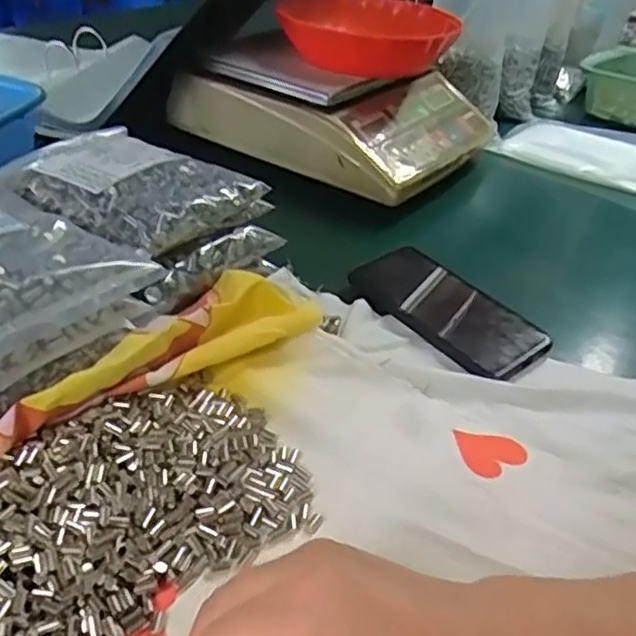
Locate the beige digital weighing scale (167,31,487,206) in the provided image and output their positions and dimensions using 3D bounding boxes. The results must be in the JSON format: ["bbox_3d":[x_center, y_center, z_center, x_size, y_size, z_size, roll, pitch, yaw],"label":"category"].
[{"bbox_3d":[0.025,-0.256,0.788,0.316,0.099,0.252,25,40,24],"label":"beige digital weighing scale"}]

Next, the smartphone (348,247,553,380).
[{"bbox_3d":[0.104,-0.008,0.531,0.076,0.008,0.161,-27,47,-27],"label":"smartphone"}]

